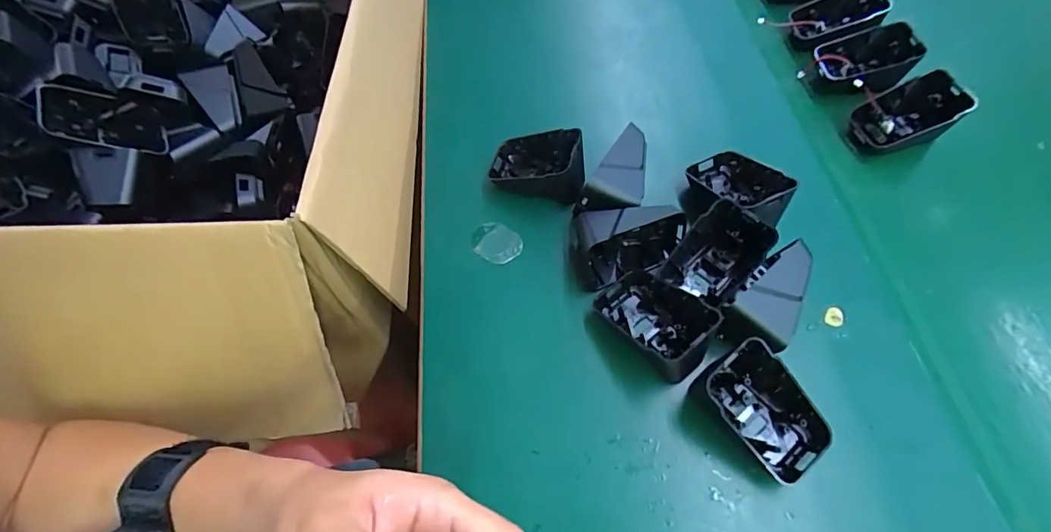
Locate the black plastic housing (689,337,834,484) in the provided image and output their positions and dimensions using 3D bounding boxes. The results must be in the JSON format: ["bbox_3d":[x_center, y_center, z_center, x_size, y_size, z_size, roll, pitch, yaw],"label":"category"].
[{"bbox_3d":[0.129,0.076,0.259,0.037,0.038,0.067,-33,65,-16],"label":"black plastic housing"}]

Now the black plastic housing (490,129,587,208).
[{"bbox_3d":[0.009,-0.077,0.354,0.069,0.042,0.038,12,62,9],"label":"black plastic housing"}]

